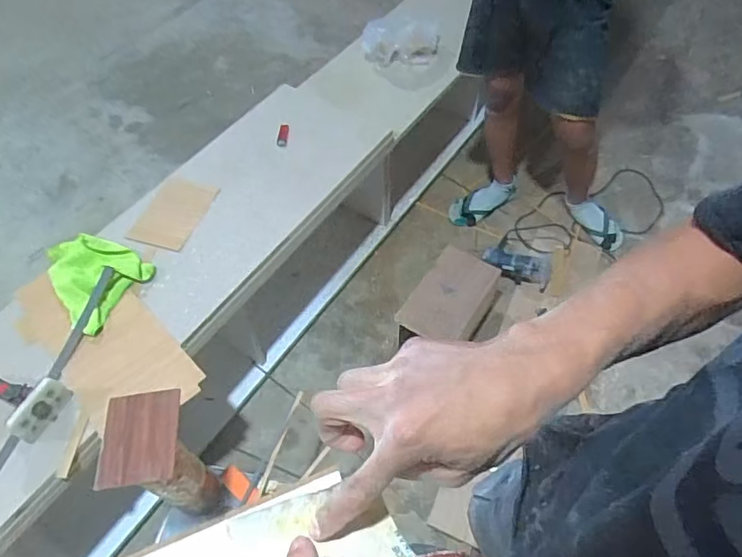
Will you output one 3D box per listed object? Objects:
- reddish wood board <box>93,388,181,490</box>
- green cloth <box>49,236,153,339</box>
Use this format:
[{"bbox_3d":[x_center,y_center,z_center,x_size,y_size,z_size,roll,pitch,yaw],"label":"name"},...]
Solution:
[{"bbox_3d":[-0.341,0.233,0.786,0.102,0.011,0.136,2,55,-15],"label":"reddish wood board"},{"bbox_3d":[-0.644,-0.011,1.215,0.255,0.031,0.206,30,62,20],"label":"green cloth"}]

